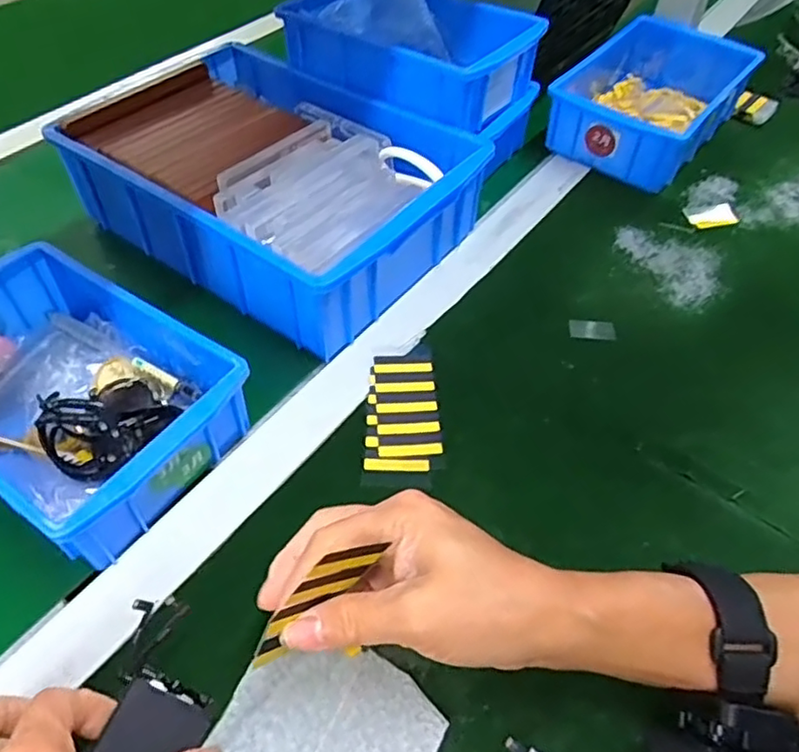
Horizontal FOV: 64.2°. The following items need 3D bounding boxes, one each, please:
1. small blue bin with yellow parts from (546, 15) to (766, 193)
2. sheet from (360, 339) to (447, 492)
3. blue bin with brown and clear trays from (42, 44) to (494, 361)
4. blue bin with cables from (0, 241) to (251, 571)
[{"bbox_3d":[0.248,-0.276,0.638,0.141,0.076,0.196,35,57,23],"label":"small blue bin with yellow parts"},{"bbox_3d":[0.000,0.023,0.424,0.049,0.004,0.112,-3,52,-2],"label":"sheet"},{"bbox_3d":[-0.100,-0.158,0.508,0.288,0.077,0.203,30,55,20],"label":"blue bin with brown and clear trays"},{"bbox_3d":[-0.207,0.012,0.397,0.201,0.073,0.126,29,55,19],"label":"blue bin with cables"}]

